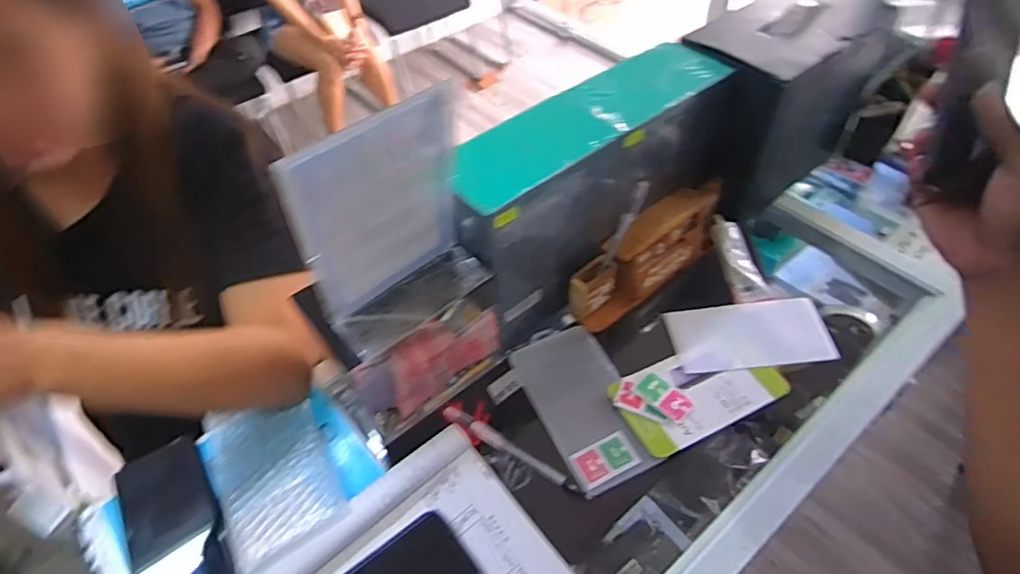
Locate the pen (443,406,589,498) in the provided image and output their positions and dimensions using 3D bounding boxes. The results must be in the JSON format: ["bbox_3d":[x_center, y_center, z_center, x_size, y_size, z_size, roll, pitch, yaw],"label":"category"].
[{"bbox_3d":[0.001,0.149,0.533,0.154,0.015,0.015,28,57,24],"label":"pen"}]

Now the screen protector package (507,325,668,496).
[{"bbox_3d":[0.073,0.113,0.568,0.088,0.009,0.168,-22,48,-10],"label":"screen protector package"}]

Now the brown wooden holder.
[{"bbox_3d":[0.163,-0.043,0.642,0.233,0.090,0.056,-37,57,-25],"label":"brown wooden holder"}]

